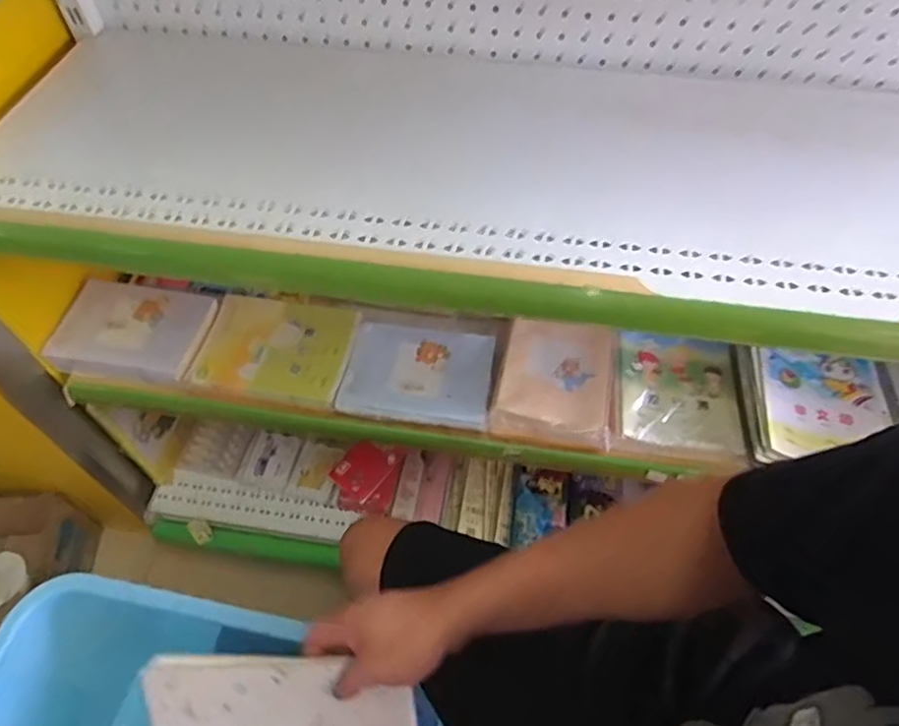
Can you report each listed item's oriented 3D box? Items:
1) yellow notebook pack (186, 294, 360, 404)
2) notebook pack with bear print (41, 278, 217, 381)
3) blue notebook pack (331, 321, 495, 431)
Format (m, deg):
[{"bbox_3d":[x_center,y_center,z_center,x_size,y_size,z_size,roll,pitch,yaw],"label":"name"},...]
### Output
[{"bbox_3d":[-0.213,-0.021,0.783,0.184,0.029,0.143,8,56,6],"label":"yellow notebook pack"},{"bbox_3d":[-0.394,-0.046,0.780,0.168,0.031,0.130,8,56,6],"label":"notebook pack with bear print"},{"bbox_3d":[-0.036,0.009,0.752,0.173,0.021,0.127,7,55,5],"label":"blue notebook pack"}]

